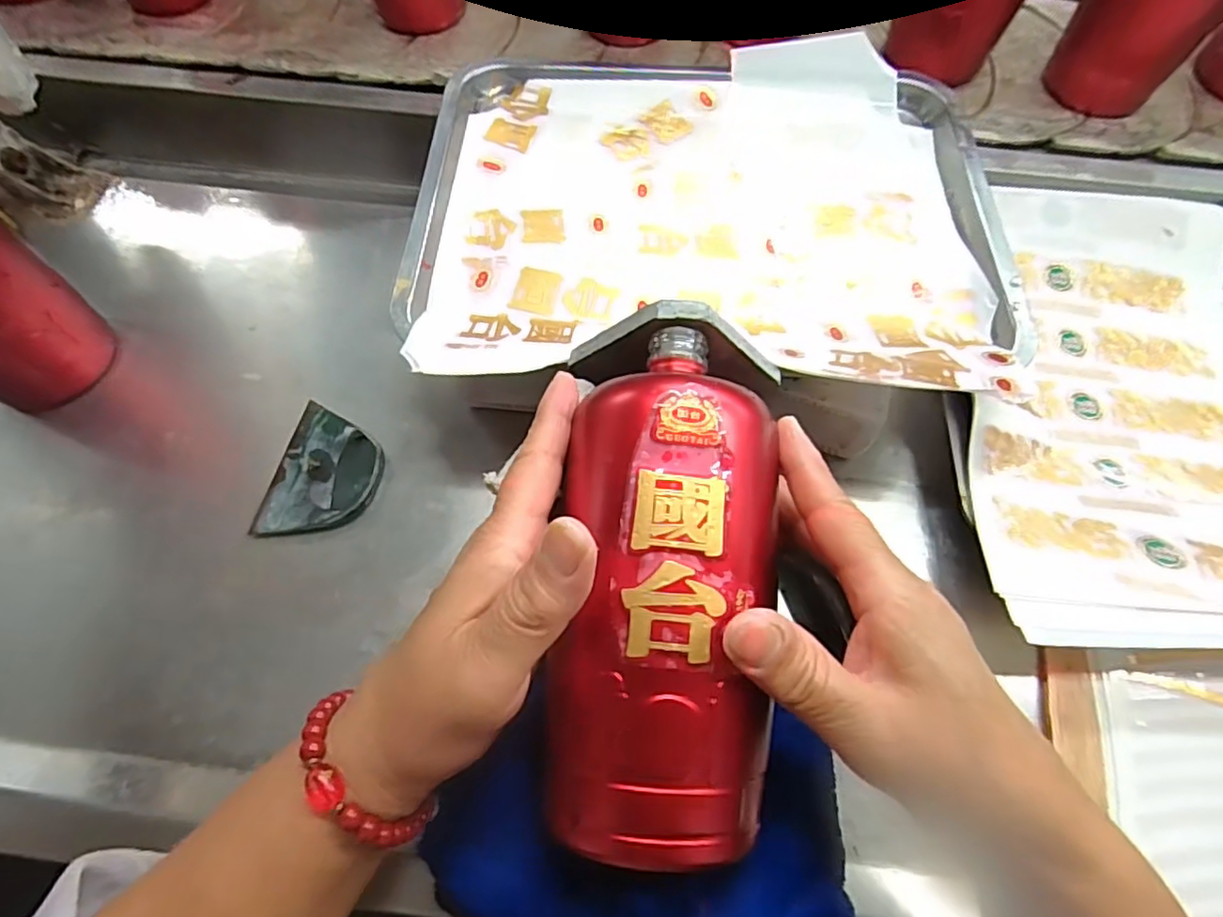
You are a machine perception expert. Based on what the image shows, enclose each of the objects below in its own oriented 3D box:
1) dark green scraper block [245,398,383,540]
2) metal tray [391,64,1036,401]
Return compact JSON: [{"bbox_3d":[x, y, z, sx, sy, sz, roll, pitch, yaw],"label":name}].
[{"bbox_3d":[-0.165,0.009,0.362,0.059,0.011,0.080,10,67,4],"label":"dark green scraper block"},{"bbox_3d":[0.057,-0.154,0.376,0.340,0.033,0.274,3,63,1],"label":"metal tray"}]

